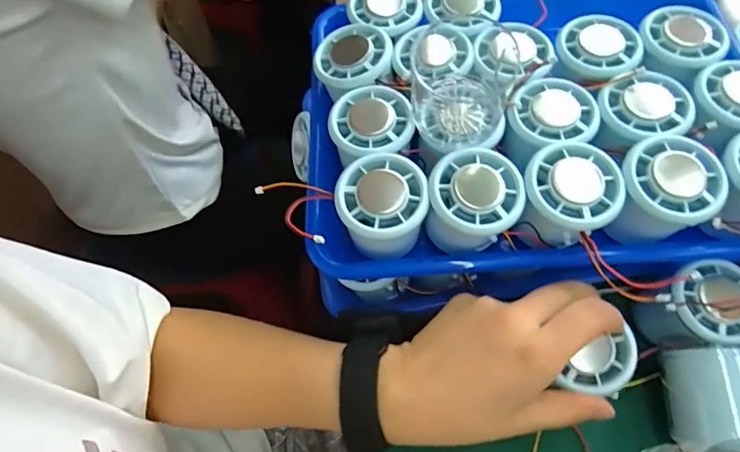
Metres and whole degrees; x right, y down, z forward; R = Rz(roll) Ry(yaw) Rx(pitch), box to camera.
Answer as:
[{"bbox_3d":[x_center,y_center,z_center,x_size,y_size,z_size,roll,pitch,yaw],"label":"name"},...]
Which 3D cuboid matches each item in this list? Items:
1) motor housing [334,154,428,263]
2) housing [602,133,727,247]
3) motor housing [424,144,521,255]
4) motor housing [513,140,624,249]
[{"bbox_3d":[0.008,-0.011,0.297,0.054,0.038,0.057,-2,61,3],"label":"motor housing"},{"bbox_3d":[0.180,-0.021,0.288,0.055,0.046,0.051,9,62,9],"label":"housing"},{"bbox_3d":[0.068,-0.011,0.297,0.054,0.051,0.054,-2,61,3],"label":"motor housing"},{"bbox_3d":[0.122,-0.019,0.290,0.052,0.039,0.054,-2,61,3],"label":"motor housing"}]

